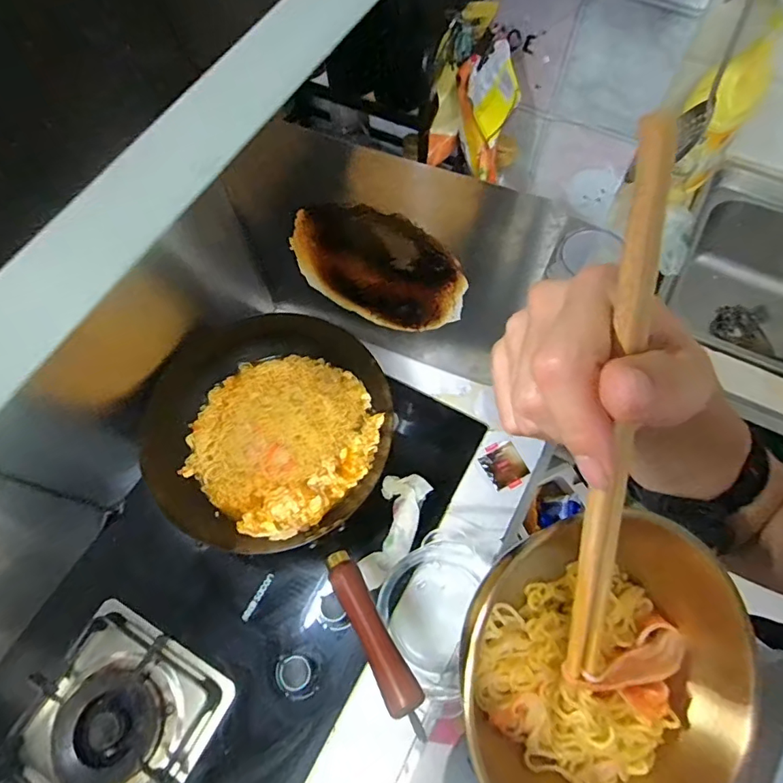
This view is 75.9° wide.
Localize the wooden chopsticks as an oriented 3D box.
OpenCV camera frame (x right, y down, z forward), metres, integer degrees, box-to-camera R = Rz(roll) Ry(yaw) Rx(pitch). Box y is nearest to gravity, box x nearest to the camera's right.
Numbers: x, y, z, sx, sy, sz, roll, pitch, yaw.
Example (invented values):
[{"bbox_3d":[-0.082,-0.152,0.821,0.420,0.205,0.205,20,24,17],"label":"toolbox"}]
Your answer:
[{"bbox_3d":[0.079,0.018,0.179,0.014,0.009,0.205,2,107,3],"label":"wooden chopsticks"}]

